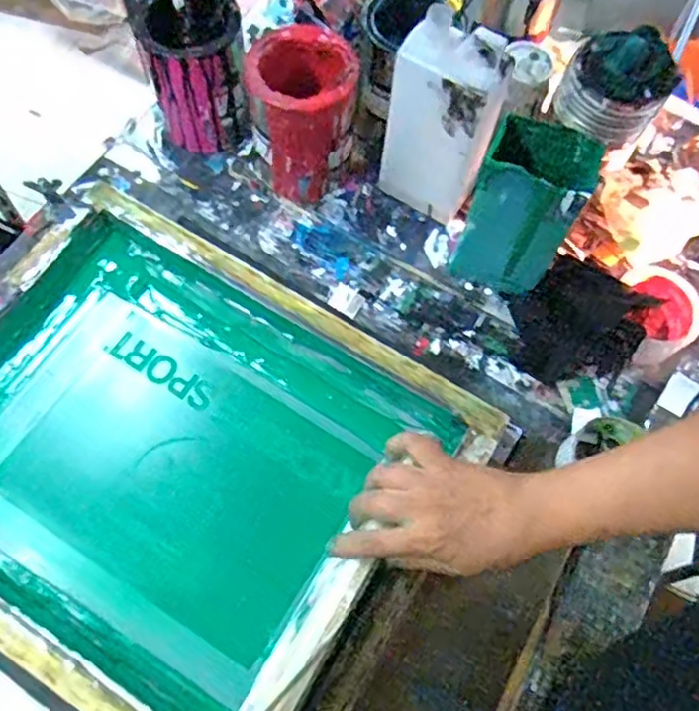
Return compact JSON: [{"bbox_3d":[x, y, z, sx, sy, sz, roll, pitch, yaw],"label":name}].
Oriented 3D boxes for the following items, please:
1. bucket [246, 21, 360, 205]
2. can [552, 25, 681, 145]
[{"bbox_3d":[-0.050,-0.247,0.693,0.109,0.161,0.110,-7,67,-5],"label":"bucket"},{"bbox_3d":[0.274,-0.277,0.671,0.102,0.077,0.089,30,68,10],"label":"can"}]

